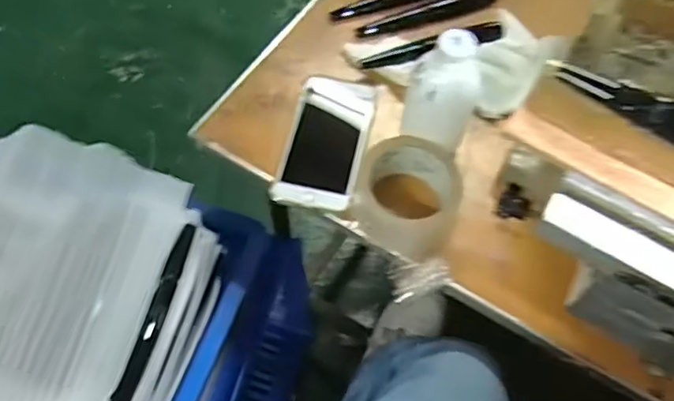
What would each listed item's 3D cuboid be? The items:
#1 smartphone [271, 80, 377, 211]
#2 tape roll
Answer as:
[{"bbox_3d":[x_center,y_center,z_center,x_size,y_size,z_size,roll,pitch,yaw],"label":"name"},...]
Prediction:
[{"bbox_3d":[-0.010,-0.062,0.592,0.078,0.013,0.161,11,62,5],"label":"smartphone"},{"bbox_3d":[0.066,-0.006,0.544,0.097,0.052,0.104,0,62,0],"label":"tape roll"}]

